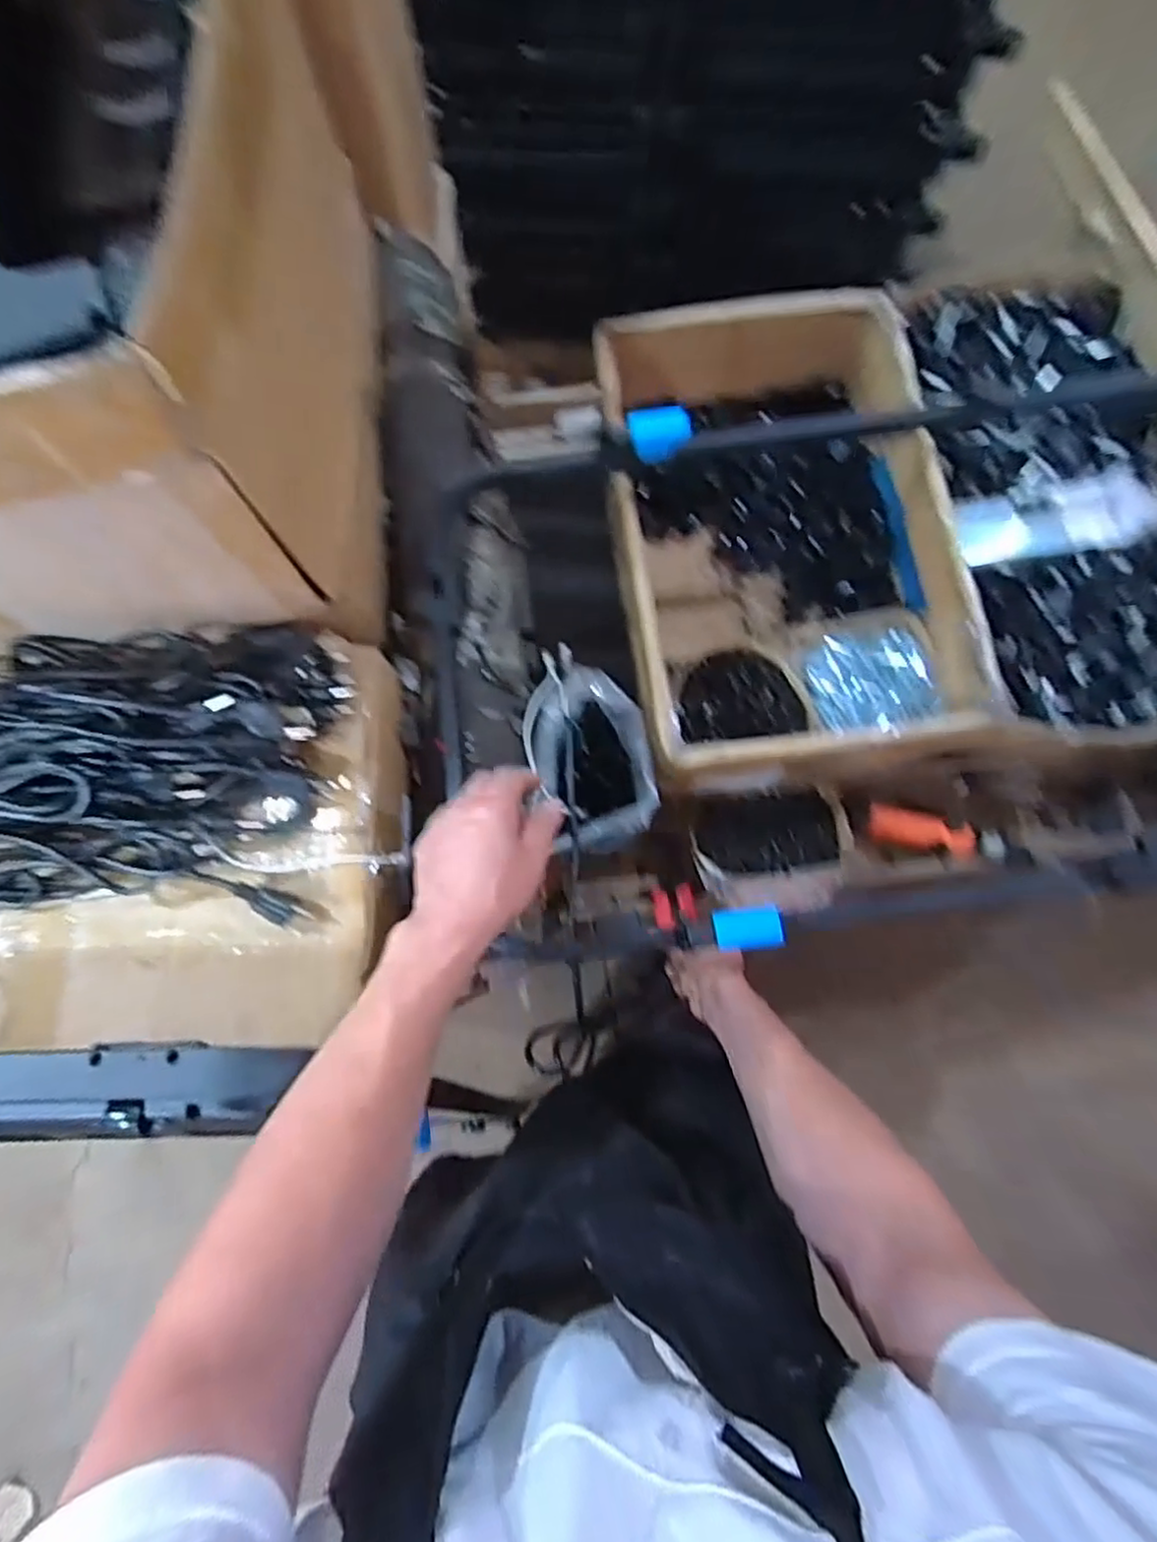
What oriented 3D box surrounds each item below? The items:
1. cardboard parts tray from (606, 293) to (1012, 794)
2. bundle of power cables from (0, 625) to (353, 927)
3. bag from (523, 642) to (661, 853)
[{"bbox_3d":[0.220,-0.262,0.819,0.349,0.191,0.540,-7,77,-2],"label":"cardboard parts tray"},{"bbox_3d":[-0.448,0.005,0.564,0.512,0.089,0.251,-2,77,-1],"label":"bundle of power cables"},{"bbox_3d":[0.007,-0.020,0.738,0.128,0.123,0.201,-9,77,-2],"label":"bag"}]

